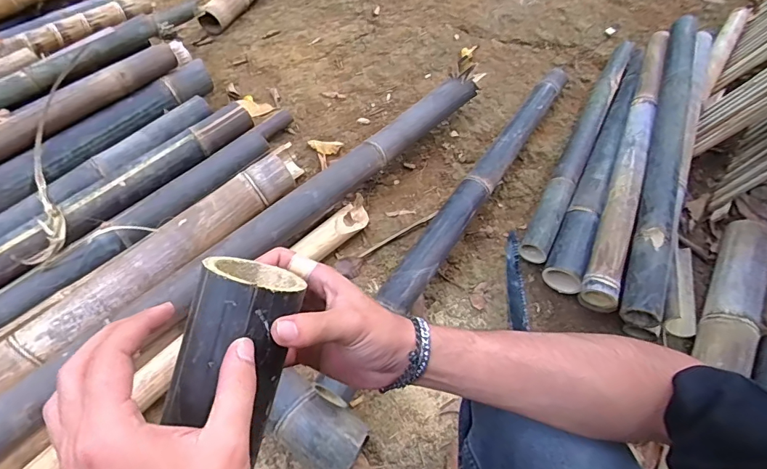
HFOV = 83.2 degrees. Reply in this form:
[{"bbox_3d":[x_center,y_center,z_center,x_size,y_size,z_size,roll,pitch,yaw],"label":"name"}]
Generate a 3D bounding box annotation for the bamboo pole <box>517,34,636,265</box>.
[{"bbox_3d":[0.530,-0.266,1.137,0.063,0.067,0.873,24,57,19],"label":"bamboo pole"}]

